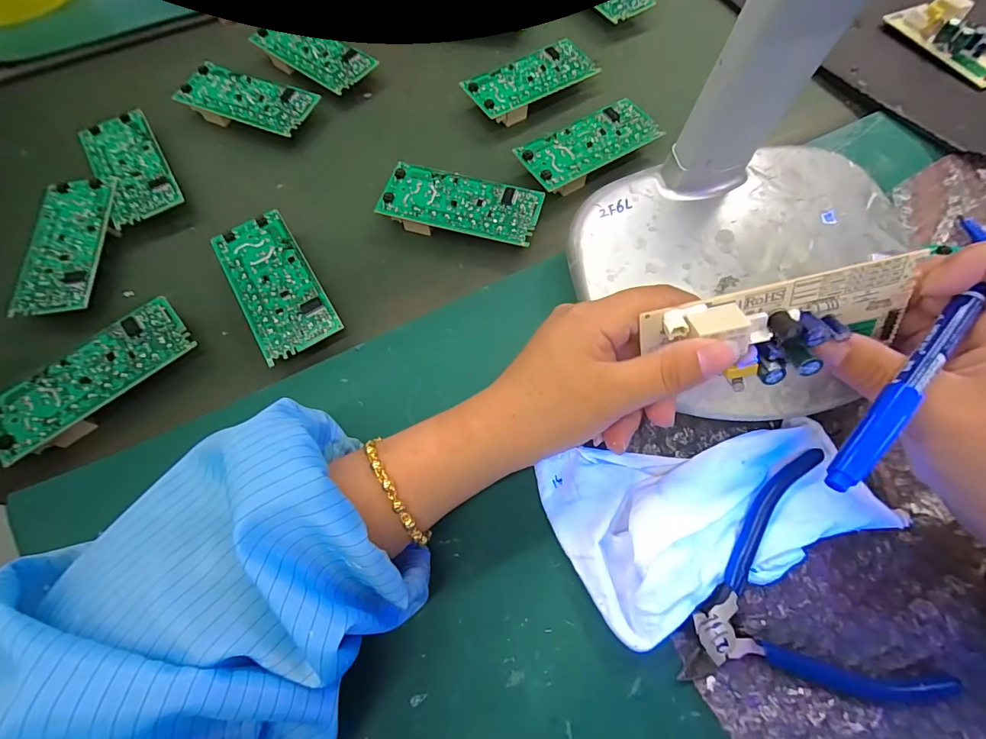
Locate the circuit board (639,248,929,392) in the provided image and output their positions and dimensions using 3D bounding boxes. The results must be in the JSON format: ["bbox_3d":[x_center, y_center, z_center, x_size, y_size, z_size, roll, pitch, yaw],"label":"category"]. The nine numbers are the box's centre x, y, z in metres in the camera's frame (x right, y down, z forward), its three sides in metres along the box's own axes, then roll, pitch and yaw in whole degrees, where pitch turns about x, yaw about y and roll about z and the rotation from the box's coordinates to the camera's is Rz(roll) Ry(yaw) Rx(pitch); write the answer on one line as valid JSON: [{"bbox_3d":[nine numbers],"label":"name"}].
[{"bbox_3d":[0.119,-0.016,0.178,0.104,0.034,0.031,-9,66,1],"label":"circuit board"}]

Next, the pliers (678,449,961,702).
[{"bbox_3d":[0.150,0.095,0.209,0.114,0.015,0.105,4,66,4],"label":"pliers"}]

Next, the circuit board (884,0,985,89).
[{"bbox_3d":[0.387,-0.277,0.359,0.043,0.020,0.109,-24,67,-8],"label":"circuit board"}]

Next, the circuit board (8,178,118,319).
[{"bbox_3d":[-0.287,-0.084,0.294,0.045,0.014,0.106,-8,66,-1],"label":"circuit board"}]

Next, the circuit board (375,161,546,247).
[{"bbox_3d":[-0.021,-0.114,0.306,0.106,0.021,0.049,14,67,8],"label":"circuit board"}]

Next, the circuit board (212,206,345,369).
[{"bbox_3d":[-0.140,-0.053,0.280,0.048,0.019,0.104,-30,69,-11],"label":"circuit board"}]

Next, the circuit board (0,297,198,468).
[{"bbox_3d":[-0.232,0.004,0.255,0.105,0.024,0.045,-42,71,-15],"label":"circuit board"}]

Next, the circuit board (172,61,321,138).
[{"bbox_3d":[-0.197,-0.215,0.353,0.102,0.025,0.047,20,68,11],"label":"circuit board"}]

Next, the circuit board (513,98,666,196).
[{"bbox_3d":[0.072,-0.167,0.328,0.106,0.022,0.045,-31,69,-11],"label":"circuit board"}]

